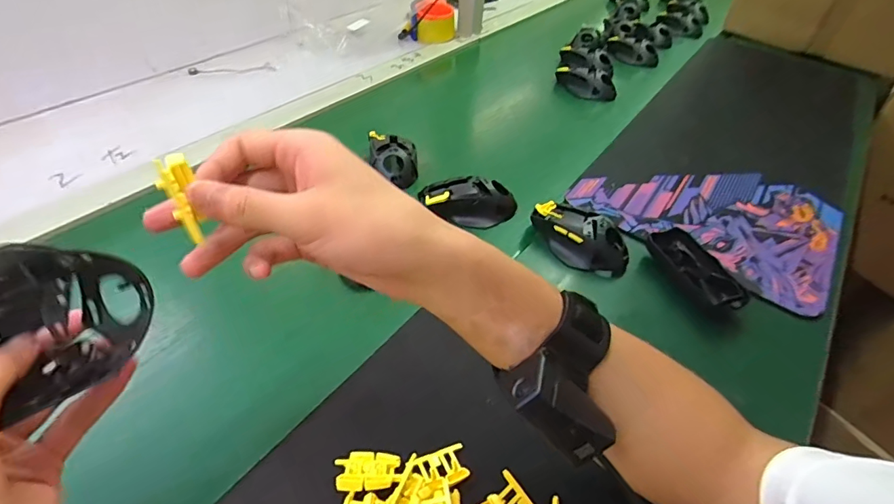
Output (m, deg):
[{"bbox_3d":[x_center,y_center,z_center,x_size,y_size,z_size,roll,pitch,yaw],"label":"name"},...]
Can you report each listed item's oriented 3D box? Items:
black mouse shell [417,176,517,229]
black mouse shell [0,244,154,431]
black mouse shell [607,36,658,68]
[{"bbox_3d":[0.025,-0.061,0.587,0.112,0.042,0.048,7,43,4],"label":"black mouse shell"},{"bbox_3d":[-0.210,0.036,0.248,0.104,0.079,0.038,-20,48,-24],"label":"black mouse shell"},{"bbox_3d":[0.359,-0.396,0.965,0.042,0.038,0.114,-27,51,-28],"label":"black mouse shell"}]

